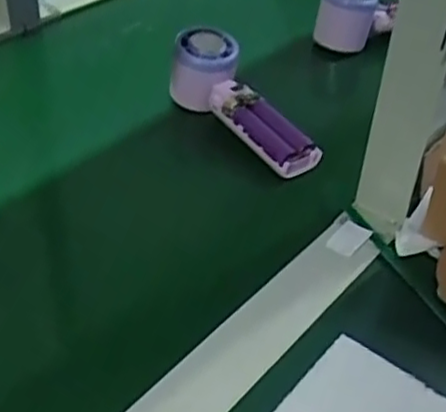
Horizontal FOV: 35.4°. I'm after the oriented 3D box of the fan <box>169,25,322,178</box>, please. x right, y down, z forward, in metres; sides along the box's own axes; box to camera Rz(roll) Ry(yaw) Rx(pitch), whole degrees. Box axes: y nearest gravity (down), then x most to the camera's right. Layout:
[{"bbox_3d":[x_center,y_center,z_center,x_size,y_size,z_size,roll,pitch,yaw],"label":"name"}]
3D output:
[{"bbox_3d":[0.014,-0.083,0.585,0.044,0.056,0.159,-28,62,-32],"label":"fan"}]

